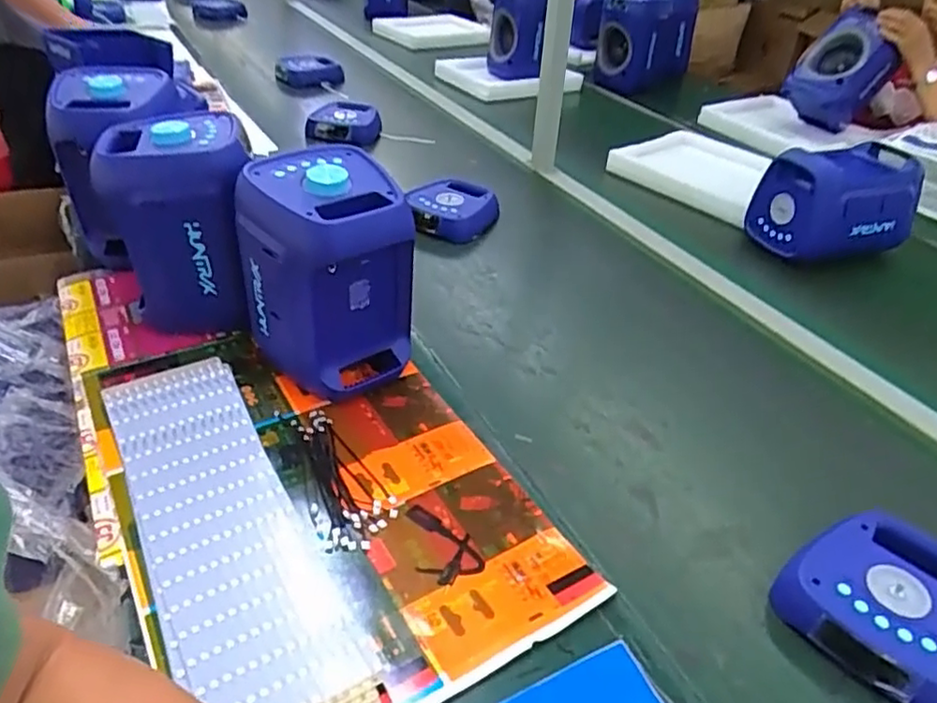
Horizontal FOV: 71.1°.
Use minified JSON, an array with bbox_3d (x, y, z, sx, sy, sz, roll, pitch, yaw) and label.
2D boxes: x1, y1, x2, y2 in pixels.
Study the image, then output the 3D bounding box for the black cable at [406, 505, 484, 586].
[{"bbox_3d":[-0.029,0.188,0.649,0.059,0.007,0.094,-12,39,-22],"label":"black cable"}]

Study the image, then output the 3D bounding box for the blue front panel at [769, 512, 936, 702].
[{"bbox_3d":[0.388,0.230,0.601,0.165,0.051,0.157,-24,45,-34],"label":"blue front panel"}]

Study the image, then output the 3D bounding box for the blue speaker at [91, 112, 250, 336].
[{"bbox_3d":[-0.333,-0.141,0.783,0.170,0.244,0.100,9,36,6],"label":"blue speaker"}]

